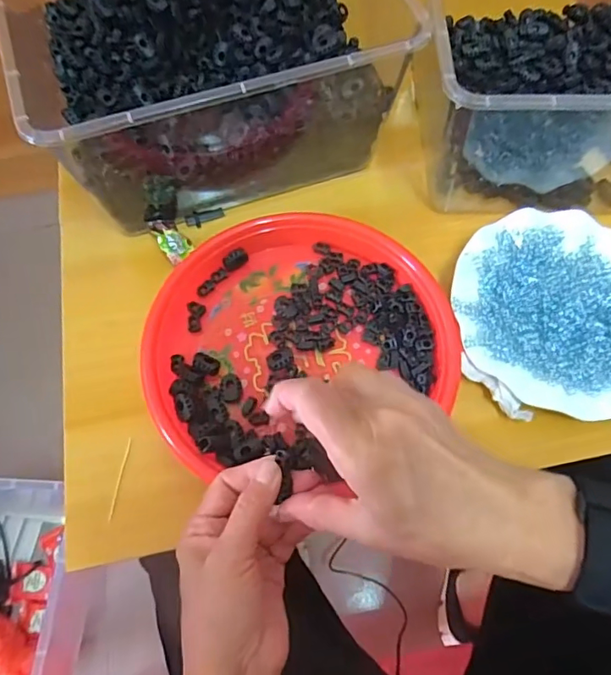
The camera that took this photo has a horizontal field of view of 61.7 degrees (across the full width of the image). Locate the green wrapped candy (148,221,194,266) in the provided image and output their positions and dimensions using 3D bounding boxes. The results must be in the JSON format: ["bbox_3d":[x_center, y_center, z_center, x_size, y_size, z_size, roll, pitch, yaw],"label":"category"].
[{"bbox_3d":[-0.116,-0.084,0.451,0.026,0.018,0.044,-29,70,-11],"label":"green wrapped candy"}]

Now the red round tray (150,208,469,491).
[{"bbox_3d":[-0.013,-0.001,0.412,0.229,0.028,0.213,0,67,0],"label":"red round tray"}]

